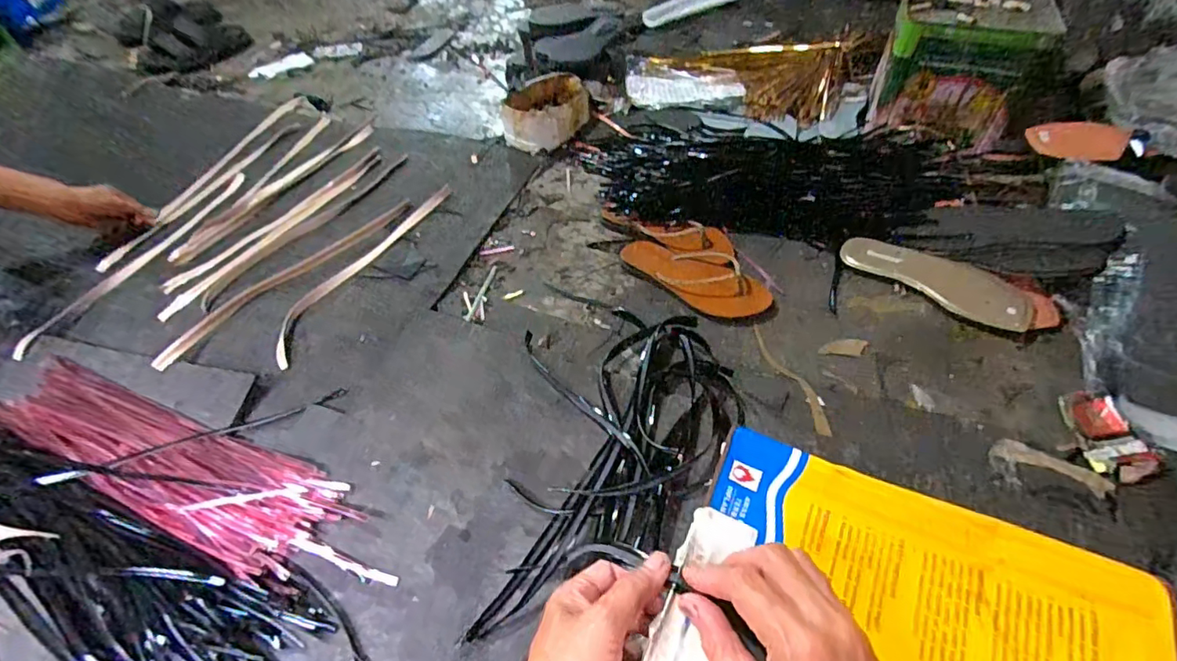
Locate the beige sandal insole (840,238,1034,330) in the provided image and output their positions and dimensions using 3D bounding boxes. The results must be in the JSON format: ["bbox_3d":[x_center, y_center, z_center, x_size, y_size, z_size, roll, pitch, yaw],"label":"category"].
[{"bbox_3d":[0.520,-0.078,0.817,0.266,0.033,0.078,29,57,23],"label":"beige sandal insole"}]

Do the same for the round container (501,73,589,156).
[{"bbox_3d":[-0.090,-0.455,1.127,0.131,0.078,0.222,24,55,20],"label":"round container"}]

